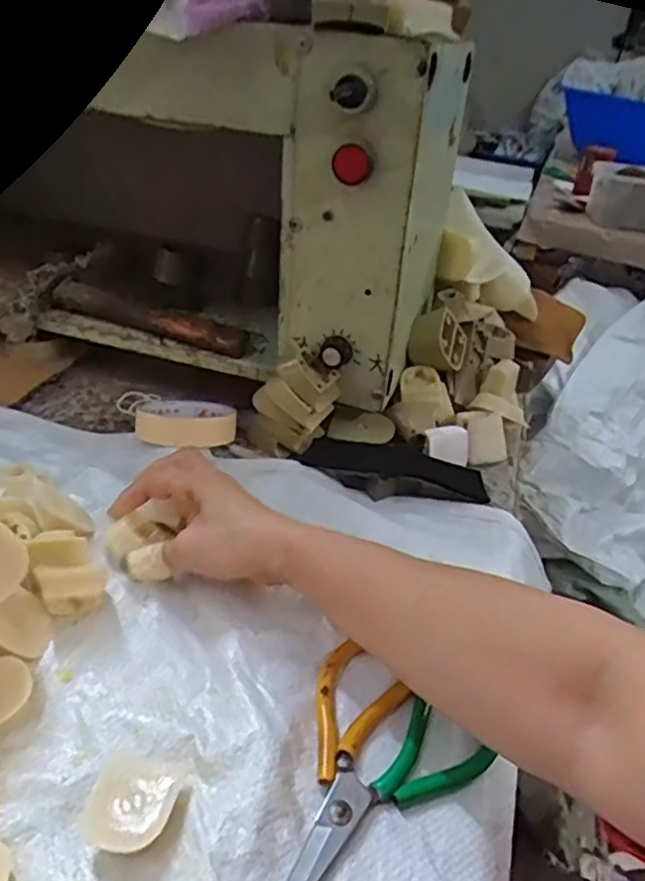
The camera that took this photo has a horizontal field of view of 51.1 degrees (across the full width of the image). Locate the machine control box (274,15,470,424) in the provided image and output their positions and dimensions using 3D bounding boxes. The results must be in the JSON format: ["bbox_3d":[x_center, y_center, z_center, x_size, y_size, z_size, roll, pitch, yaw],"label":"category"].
[{"bbox_3d":[0.039,-0.190,0.568,0.104,0.261,0.167,14,34,11],"label":"machine control box"}]

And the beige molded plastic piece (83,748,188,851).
[{"bbox_3d":[-0.090,0.170,0.320,0.040,0.016,0.049,12,33,8],"label":"beige molded plastic piece"}]

